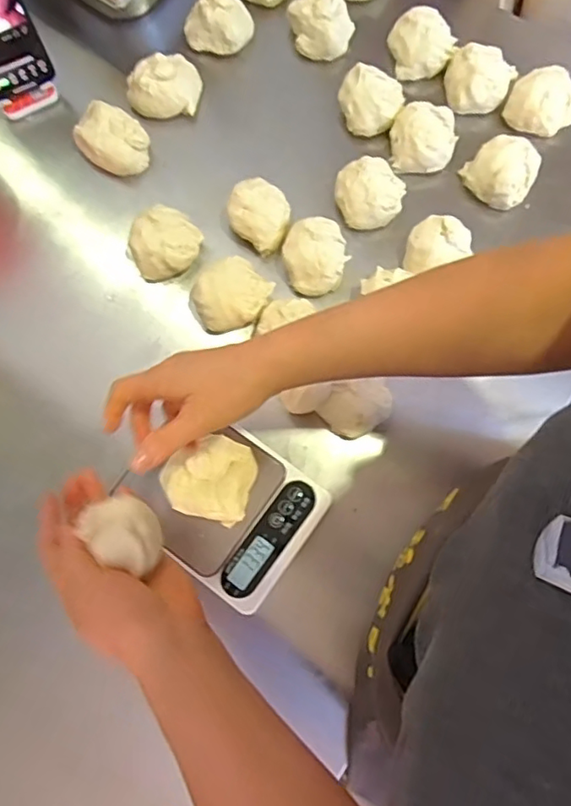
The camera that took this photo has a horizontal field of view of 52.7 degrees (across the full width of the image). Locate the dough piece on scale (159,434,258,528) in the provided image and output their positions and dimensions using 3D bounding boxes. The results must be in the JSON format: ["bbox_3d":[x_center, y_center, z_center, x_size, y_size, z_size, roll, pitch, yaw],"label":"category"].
[{"bbox_3d":[-0.065,0.066,0.507,0.073,0.053,0.069,17,76,5],"label":"dough piece on scale"}]

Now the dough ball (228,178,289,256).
[{"bbox_3d":[-0.027,-0.190,0.600,0.058,0.055,0.068,-6,75,-1],"label":"dough ball"}]

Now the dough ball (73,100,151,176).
[{"bbox_3d":[-0.183,-0.279,0.625,0.078,0.051,0.062,23,76,7],"label":"dough ball"}]

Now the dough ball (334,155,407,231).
[{"bbox_3d":[0.088,-0.215,0.598,0.069,0.045,0.063,0,75,1],"label":"dough ball"}]

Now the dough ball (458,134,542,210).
[{"bbox_3d":[0.225,-0.240,0.595,0.056,0.038,0.066,-42,78,-10],"label":"dough ball"}]

